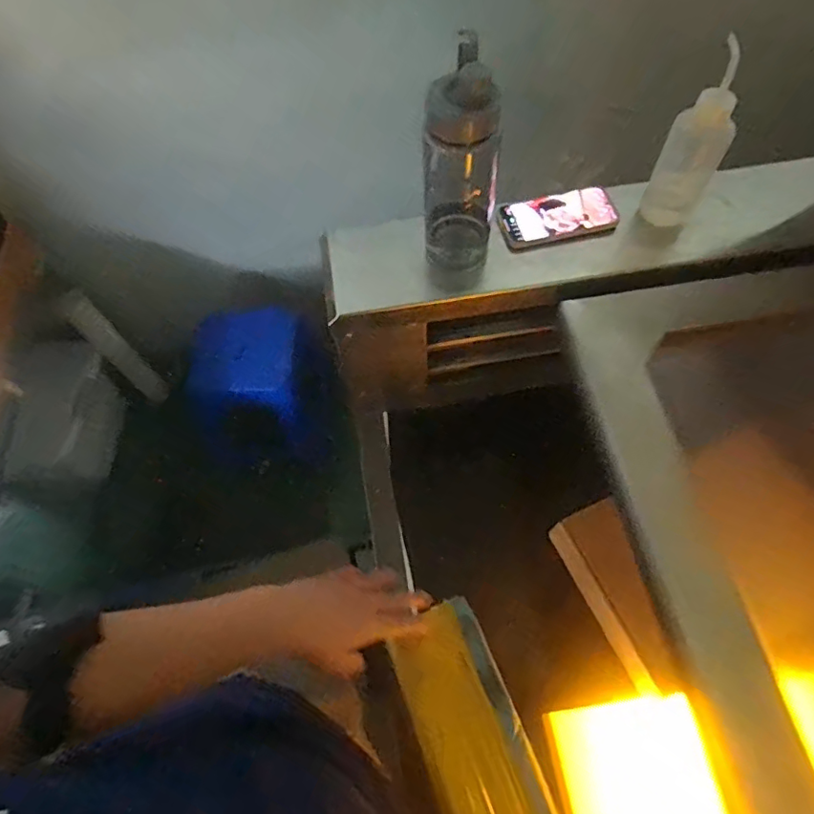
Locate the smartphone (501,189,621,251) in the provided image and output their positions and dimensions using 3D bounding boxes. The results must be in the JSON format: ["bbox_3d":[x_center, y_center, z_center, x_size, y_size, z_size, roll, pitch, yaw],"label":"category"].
[{"bbox_3d":[0.218,-0.278,0.775,0.162,0.013,0.081,-12,63,-3],"label":"smartphone"}]

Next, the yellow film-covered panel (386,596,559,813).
[{"bbox_3d":[0.093,0.392,0.533,0.138,0.017,0.376,2,51,-37],"label":"yellow film-covered panel"}]

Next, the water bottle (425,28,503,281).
[{"bbox_3d":[0.067,-0.290,0.672,0.092,0.273,0.086,1,63,3],"label":"water bottle"}]

